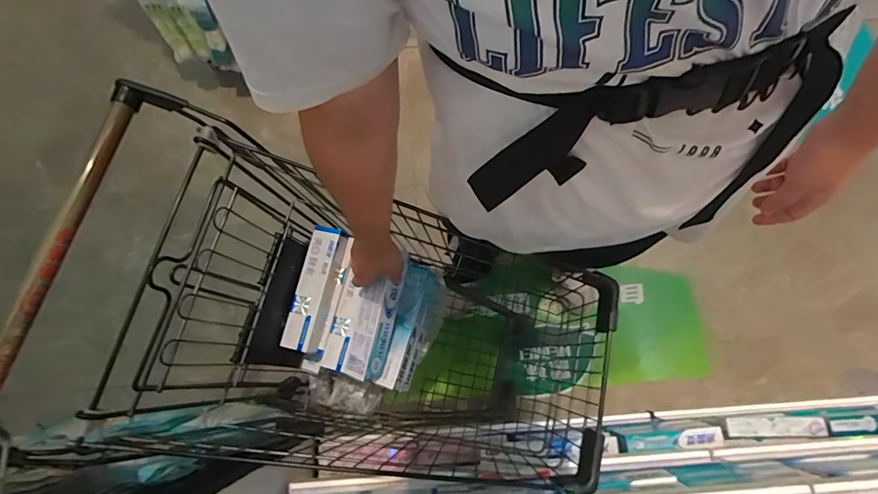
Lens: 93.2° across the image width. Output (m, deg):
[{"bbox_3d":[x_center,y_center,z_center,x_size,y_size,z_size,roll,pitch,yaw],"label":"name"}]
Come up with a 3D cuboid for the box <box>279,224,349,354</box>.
[{"bbox_3d":[-0.230,0.075,0.771,0.060,0.040,0.227,13,76,2],"label":"box"}]

